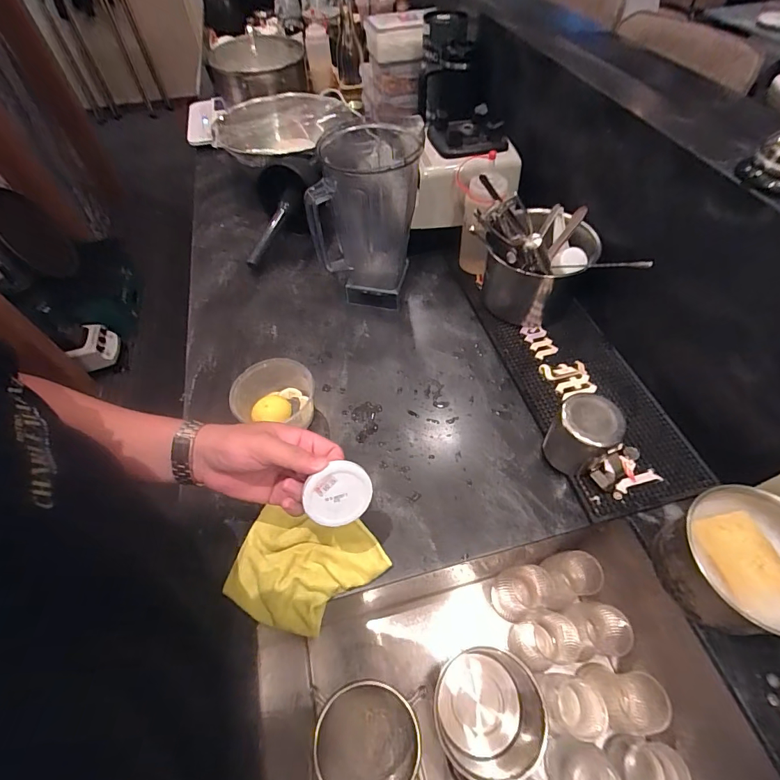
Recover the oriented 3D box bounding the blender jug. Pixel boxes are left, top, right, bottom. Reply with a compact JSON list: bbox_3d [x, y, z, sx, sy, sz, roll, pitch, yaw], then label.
[{"bbox_3d":[-0.033,-0.270,0.668,0.169,0.273,0.135,2,55,4],"label":"blender jug"}]

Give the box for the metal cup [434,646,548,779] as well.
[{"bbox_3d":[0.144,0.489,0.601,0.140,0.114,0.148,35,63,24],"label":"metal cup"}]

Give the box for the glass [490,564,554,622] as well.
[{"bbox_3d":[0.228,0.352,0.694,0.083,0.122,0.076,-1,55,2],"label":"glass"}]

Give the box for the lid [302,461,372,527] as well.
[{"bbox_3d":[-0.048,0.098,0.368,0.061,0.061,0.004,0,16,-19],"label":"lid"}]

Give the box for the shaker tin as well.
[{"bbox_3d":[0.244,0.061,0.512,0.071,0.106,0.062,29,61,20],"label":"shaker tin"}]

